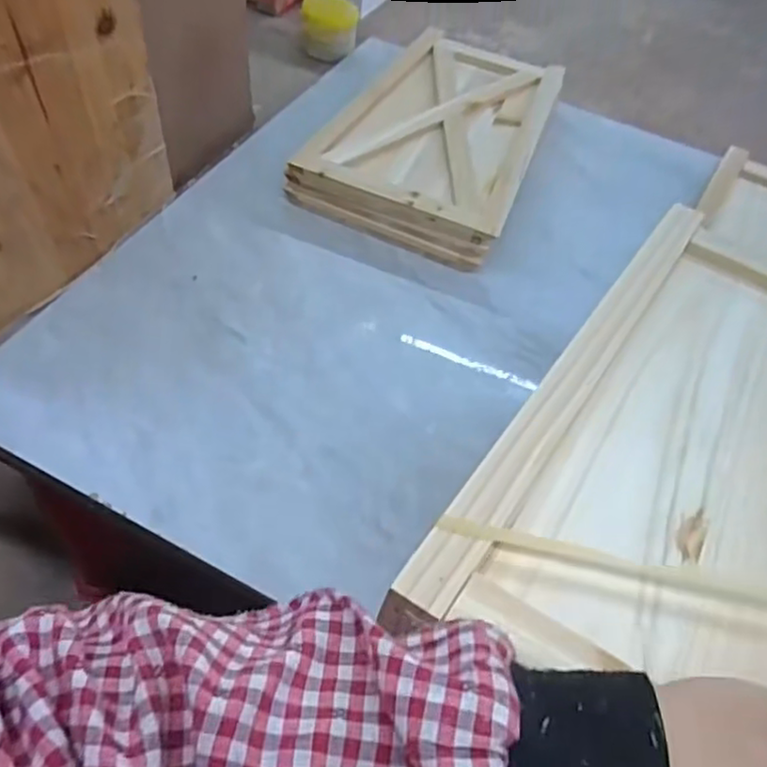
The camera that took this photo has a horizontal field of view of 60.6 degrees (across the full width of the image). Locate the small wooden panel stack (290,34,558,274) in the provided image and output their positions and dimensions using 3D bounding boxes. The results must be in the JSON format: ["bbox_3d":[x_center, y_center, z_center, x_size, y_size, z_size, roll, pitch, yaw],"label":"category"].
[{"bbox_3d":[0.072,-0.302,0.799,0.231,0.059,0.367,21,55,10],"label":"small wooden panel stack"}]

